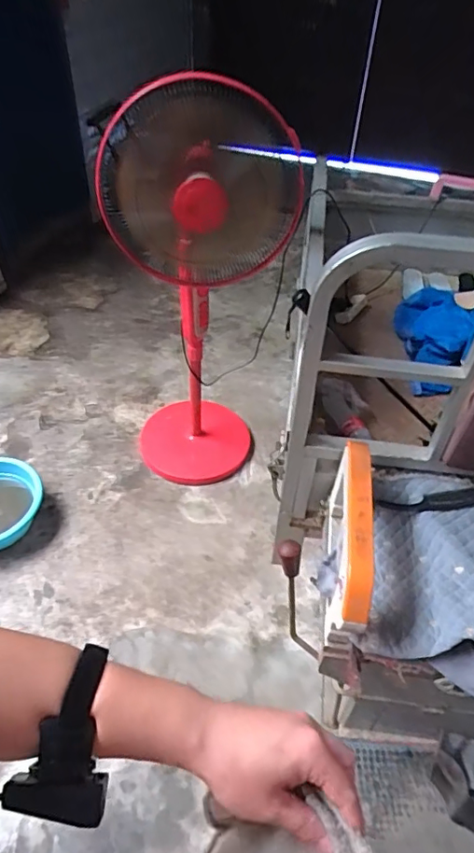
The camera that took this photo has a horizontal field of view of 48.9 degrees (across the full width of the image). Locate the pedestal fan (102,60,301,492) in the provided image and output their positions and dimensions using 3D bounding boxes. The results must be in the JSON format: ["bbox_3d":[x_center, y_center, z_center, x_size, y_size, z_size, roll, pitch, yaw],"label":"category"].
[{"bbox_3d":[-0.123,-0.367,1.658,0.468,1.275,0.479,-5,44,-6],"label":"pedestal fan"}]

